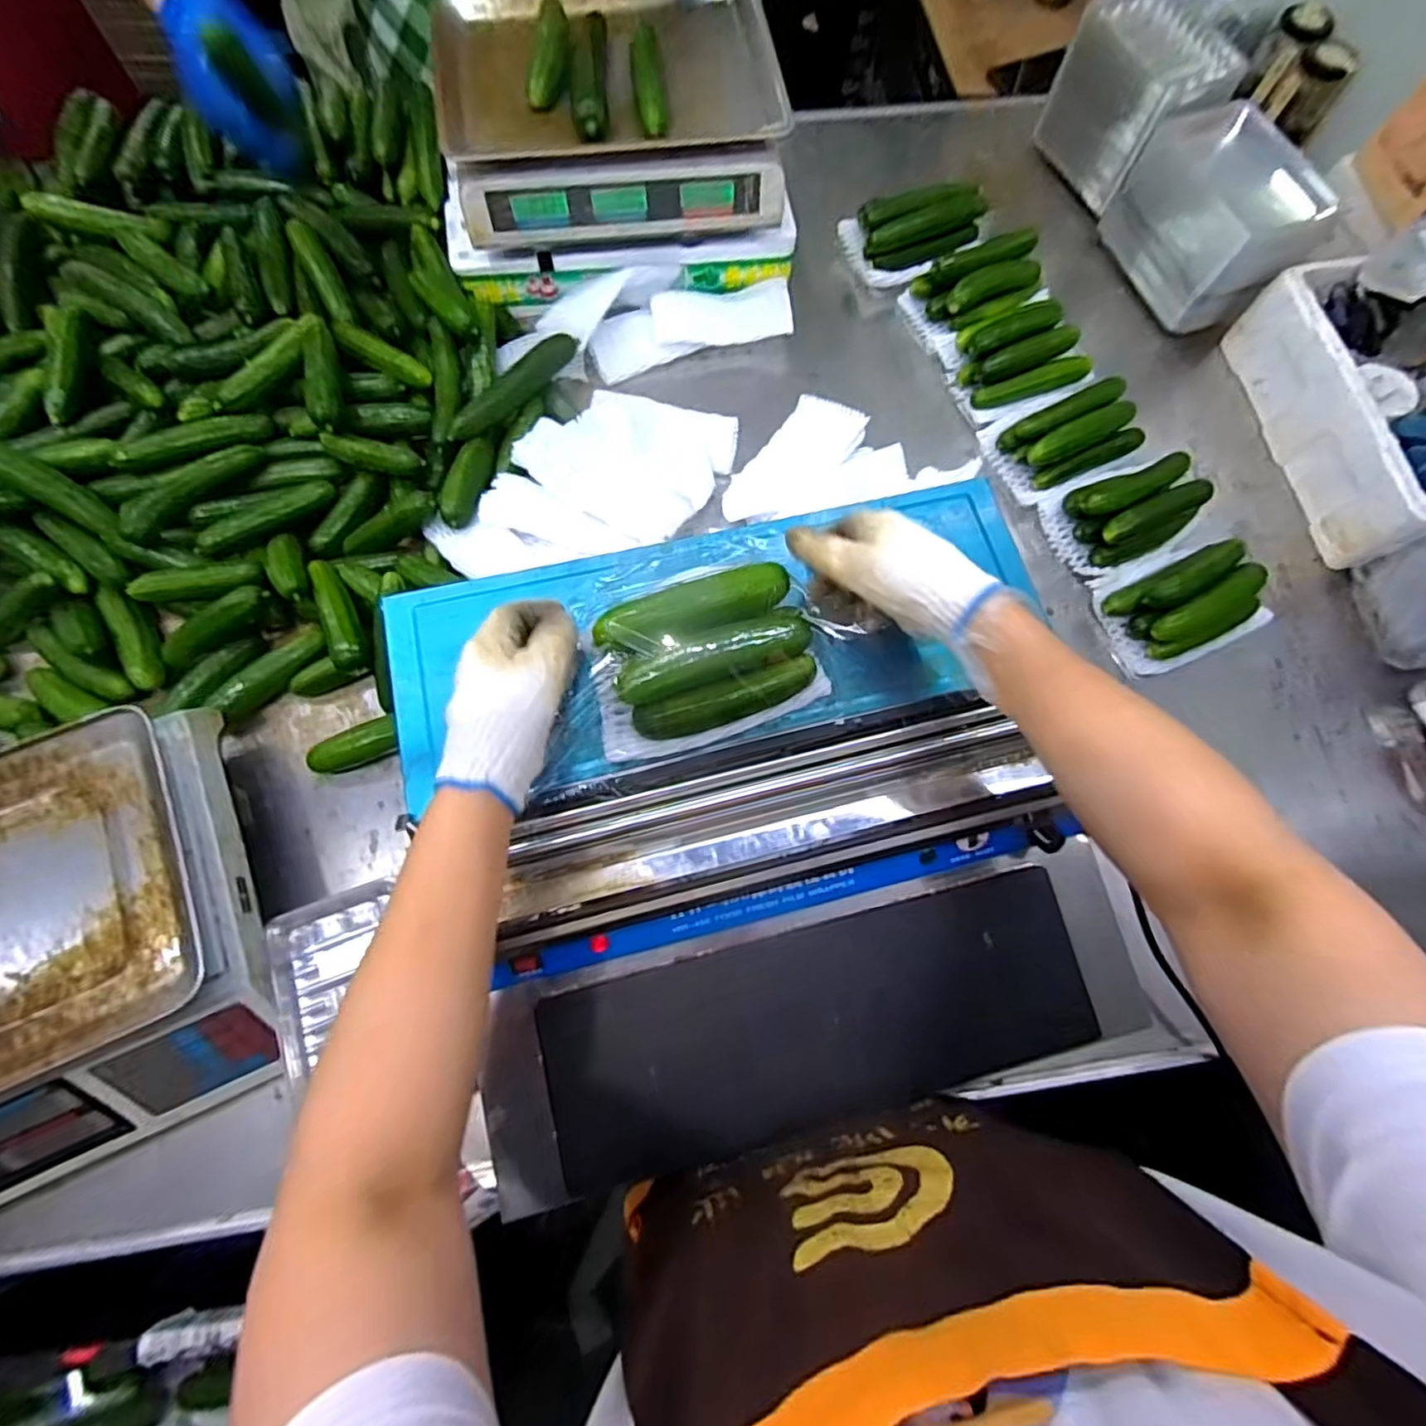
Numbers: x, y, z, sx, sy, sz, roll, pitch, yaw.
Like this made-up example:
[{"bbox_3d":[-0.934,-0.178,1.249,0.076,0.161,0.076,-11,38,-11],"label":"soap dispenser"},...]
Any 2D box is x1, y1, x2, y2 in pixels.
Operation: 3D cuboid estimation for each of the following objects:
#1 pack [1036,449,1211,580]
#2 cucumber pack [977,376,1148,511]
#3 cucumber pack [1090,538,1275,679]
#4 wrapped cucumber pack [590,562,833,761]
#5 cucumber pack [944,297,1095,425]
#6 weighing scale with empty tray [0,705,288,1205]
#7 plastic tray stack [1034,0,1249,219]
[{"bbox_3d":[0.451,-0.220,0.682,0.165,0.056,0.104,-23,75,-8],"label":"pack"},{"bbox_3d":[0.392,-0.308,0.718,0.159,0.060,0.106,-25,75,-9],"label":"cucumber pack"},{"bbox_3d":[0.487,-0.112,0.656,0.157,0.065,0.108,-22,75,-8],"label":"cucumber pack"},{"bbox_3d":[-0.007,-0.040,0.425,0.150,0.056,0.104,-15,74,-6],"label":"wrapped cucumber pack"},{"bbox_3d":[0.357,-0.415,0.746,0.155,0.063,0.118,-22,75,-8],"label":"cucumber pack"},{"bbox_3d":[-0.523,0.195,0.494,0.330,0.121,0.293,-23,75,-8],"label":"weighing scale with empty tray"},{"bbox_3d":[0.538,-0.793,0.821,0.141,0.136,0.205,-22,75,-8],"label":"plastic tray stack"}]

